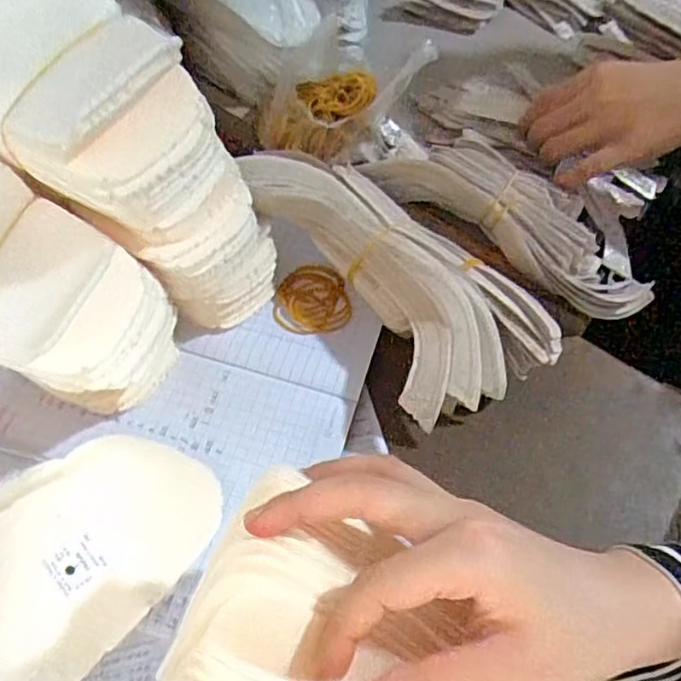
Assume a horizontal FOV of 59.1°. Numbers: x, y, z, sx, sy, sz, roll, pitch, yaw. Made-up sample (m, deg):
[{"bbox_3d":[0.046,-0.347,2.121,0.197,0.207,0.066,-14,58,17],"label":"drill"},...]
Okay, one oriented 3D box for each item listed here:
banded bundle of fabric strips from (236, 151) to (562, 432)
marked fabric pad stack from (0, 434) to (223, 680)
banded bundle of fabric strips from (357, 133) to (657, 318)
[{"bbox_3d":[0.040,-0.050,0.432,0.125,0.089,0.223,-32,64,-24],"label":"banded bundle of fabric strips"},{"bbox_3d":[-0.140,0.111,0.331,0.143,0.040,0.105,-32,64,-24],"label":"marked fabric pad stack"},{"bbox_3d":[0.145,-0.106,0.487,0.227,0.052,0.097,28,58,13],"label":"banded bundle of fabric strips"}]

